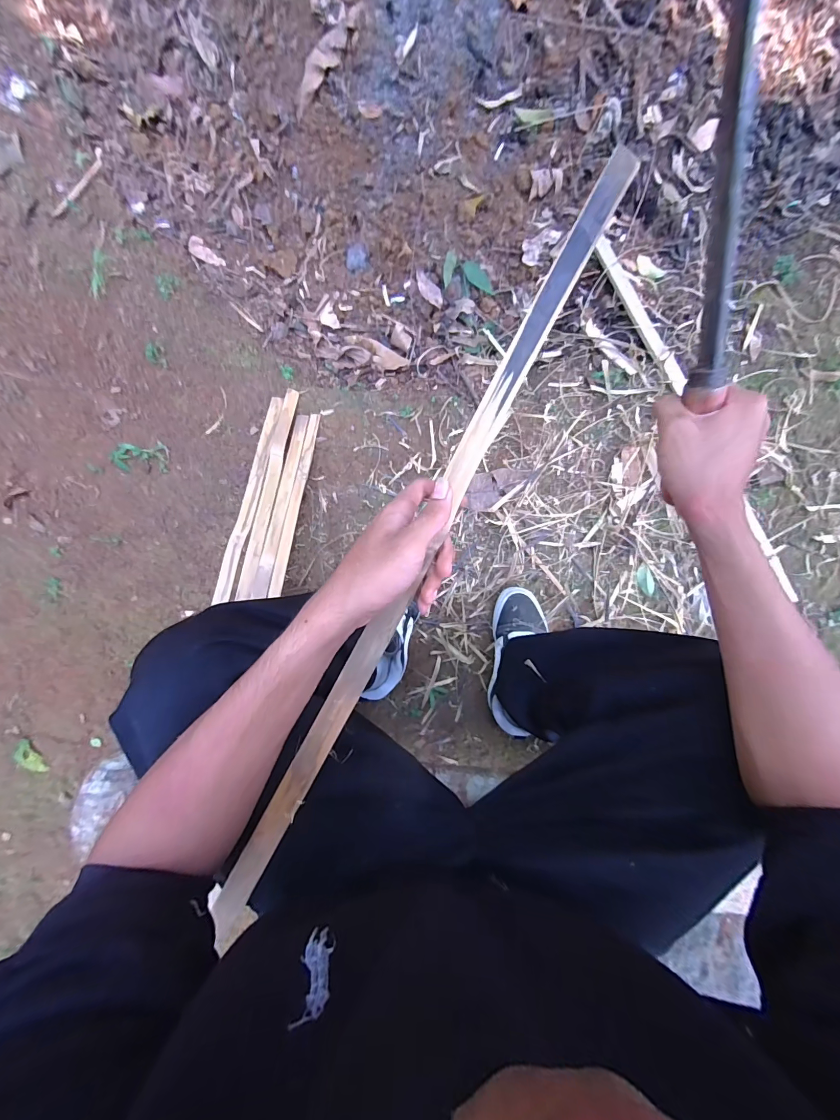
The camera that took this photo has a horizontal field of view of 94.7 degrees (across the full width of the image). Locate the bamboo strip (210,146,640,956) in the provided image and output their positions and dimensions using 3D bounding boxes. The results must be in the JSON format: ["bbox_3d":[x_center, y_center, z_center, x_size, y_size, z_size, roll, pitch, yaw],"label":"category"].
[{"bbox_3d":[-0.005,-0.002,0.314,0.032,0.016,0.686,27,93,0],"label":"bamboo strip"}]

